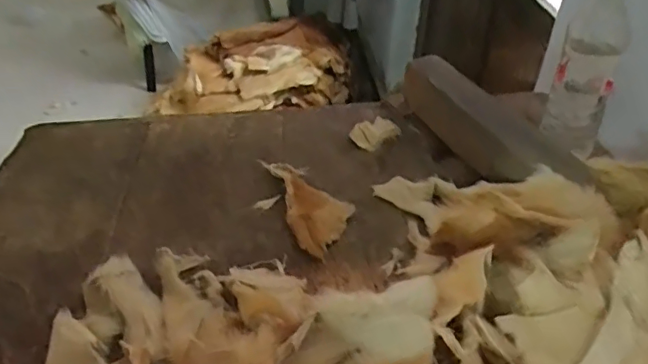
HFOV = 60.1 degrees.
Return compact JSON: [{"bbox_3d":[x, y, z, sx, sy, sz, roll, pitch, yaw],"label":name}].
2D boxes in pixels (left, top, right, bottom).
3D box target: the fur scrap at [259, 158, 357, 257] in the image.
[{"bbox_3d":[-0.013,0.019,0.628,0.072,0.016,0.146,-14,41,-19],"label":"fur scrap"}]

